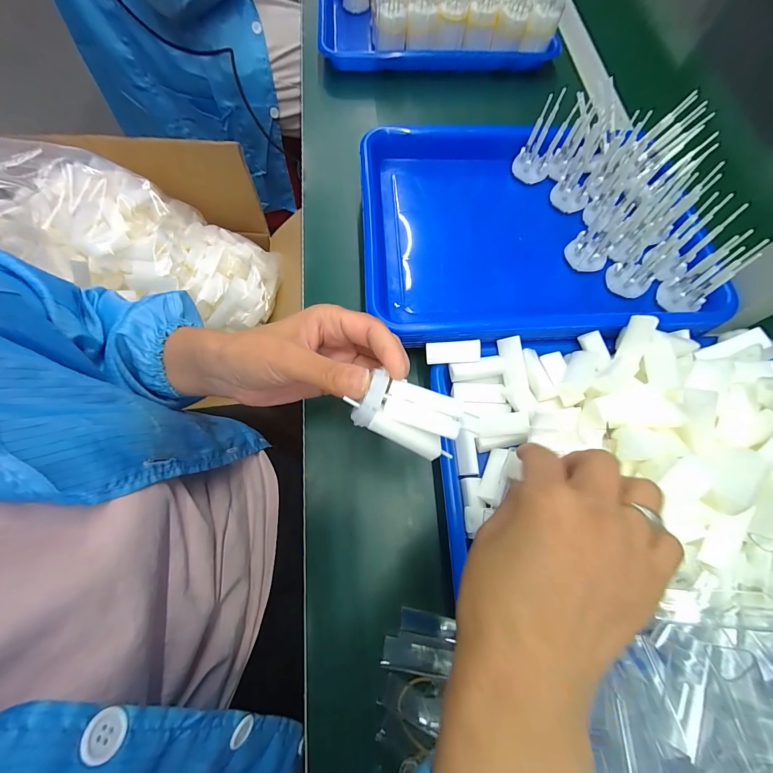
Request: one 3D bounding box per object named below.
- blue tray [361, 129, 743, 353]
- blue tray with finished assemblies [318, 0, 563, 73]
[{"bbox_3d":[0.134,-0.155,0.352,0.316,0.042,0.253,-1,70,-3],"label":"blue tray"},{"bbox_3d":[0.066,-0.543,0.495,0.312,0.083,0.211,-3,70,-3],"label":"blue tray with finished assemblies"}]

